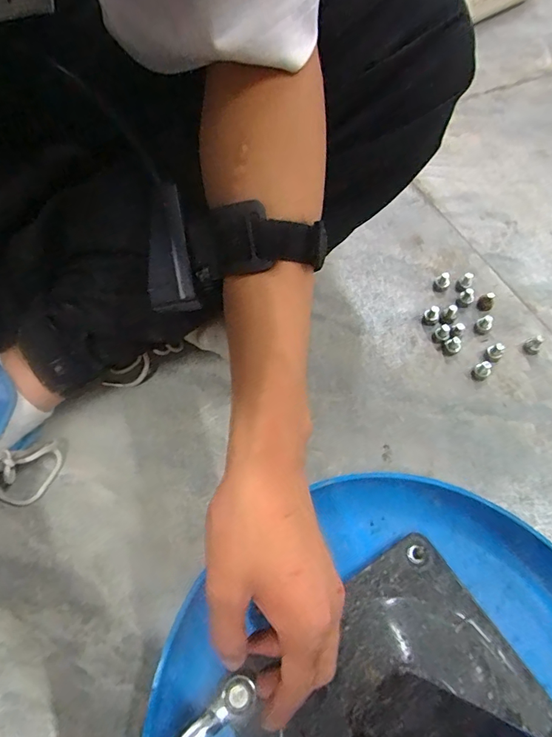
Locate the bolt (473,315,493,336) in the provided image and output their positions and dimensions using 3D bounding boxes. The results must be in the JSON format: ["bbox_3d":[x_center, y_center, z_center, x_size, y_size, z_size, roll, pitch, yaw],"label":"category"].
[{"bbox_3d":[0.195,-0.041,0.407,0.014,0.013,0.017,37,67,18],"label":"bolt"}]

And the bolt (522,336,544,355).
[{"bbox_3d":[0.236,-0.021,0.398,0.014,0.016,0.013,0,61,0],"label":"bolt"}]

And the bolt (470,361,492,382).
[{"bbox_3d":[0.180,0.002,0.381,0.012,0.015,0.013,0,61,0],"label":"bolt"}]

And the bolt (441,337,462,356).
[{"bbox_3d":[0.161,-0.020,0.398,0.015,0.013,0.015,0,61,0],"label":"bolt"}]

